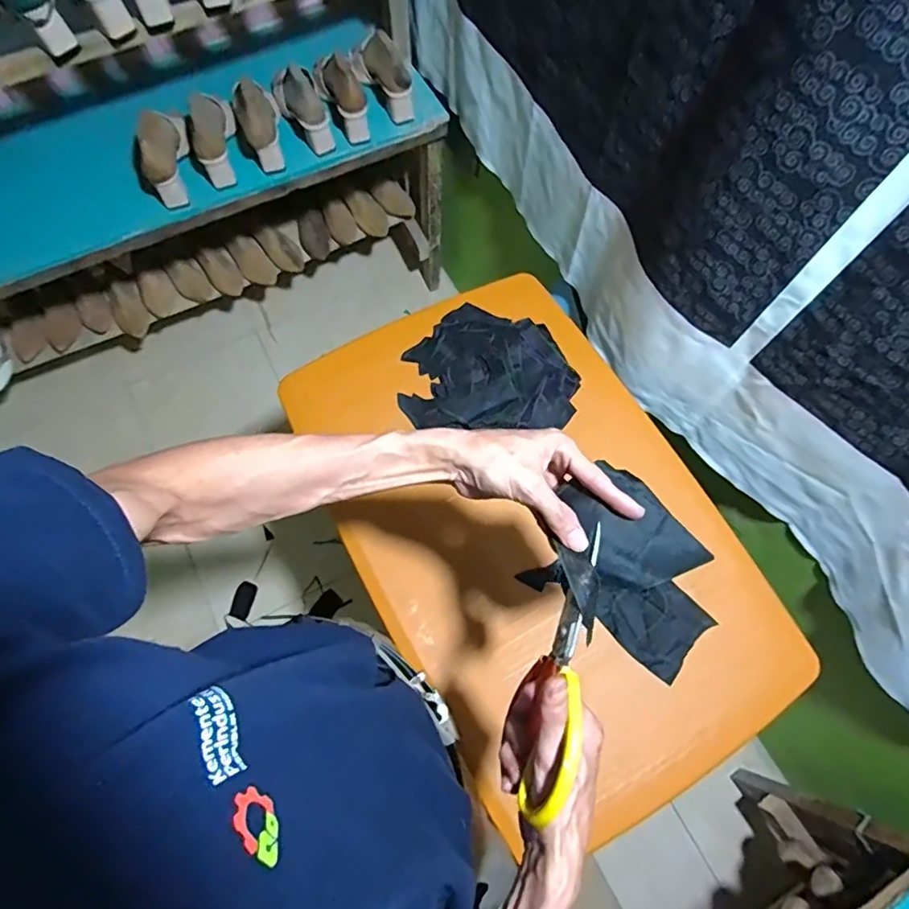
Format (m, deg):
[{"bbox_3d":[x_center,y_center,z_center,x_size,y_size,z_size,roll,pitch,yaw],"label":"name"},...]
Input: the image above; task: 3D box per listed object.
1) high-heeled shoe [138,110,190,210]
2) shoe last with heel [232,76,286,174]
[{"bbox_3d":[-0.559,-0.587,1.052,0.052,0.130,0.175,-1,70,-2],"label":"high-heeled shoe"},{"bbox_3d":[-0.394,-0.668,1.098,0.083,0.126,0.185,-16,72,-7],"label":"shoe last with heel"}]

